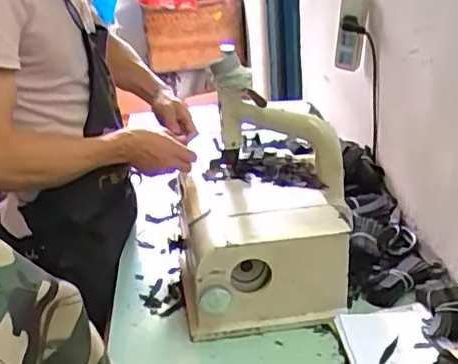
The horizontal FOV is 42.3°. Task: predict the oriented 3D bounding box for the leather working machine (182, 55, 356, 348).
[{"bbox_3d":[0.054,0.027,0.885,0.268,0.313,0.237,-7,23,-4],"label":"leather working machine"}]

